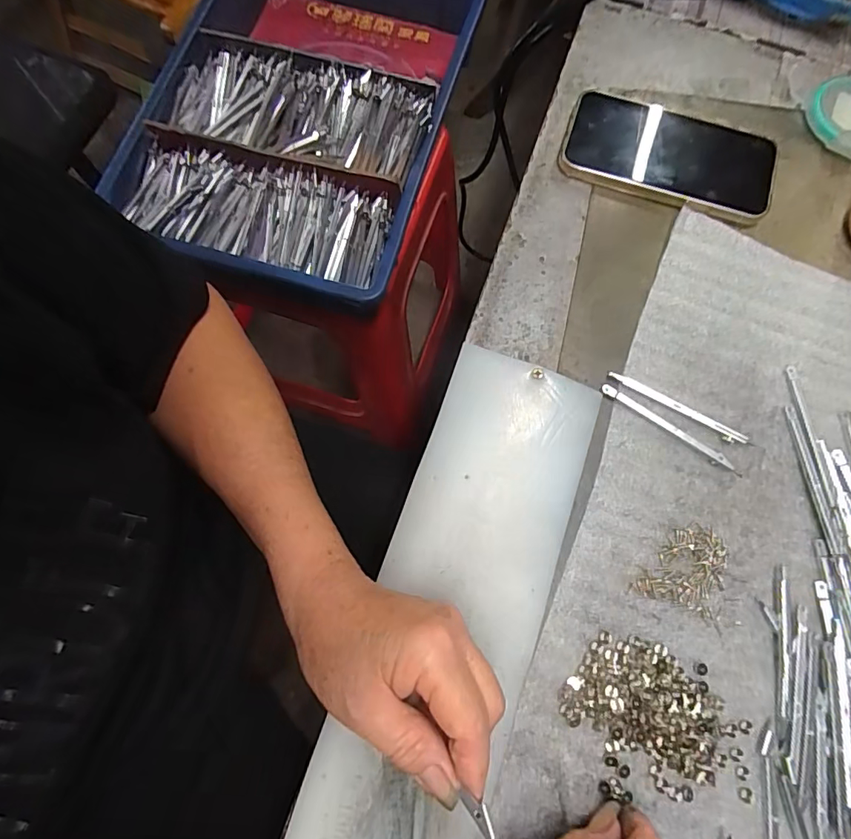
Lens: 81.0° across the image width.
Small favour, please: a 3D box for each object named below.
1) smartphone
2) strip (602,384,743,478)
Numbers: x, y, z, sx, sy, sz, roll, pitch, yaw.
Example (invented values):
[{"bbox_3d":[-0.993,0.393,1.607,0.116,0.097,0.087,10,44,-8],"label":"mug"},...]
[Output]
[{"bbox_3d":[0.176,-0.194,0.361,0.146,0.015,0.079,22,76,5],"label":"smartphone"},{"bbox_3d":[0.152,0.006,0.308,0.095,0.004,0.008,33,78,8],"label":"strip"}]

